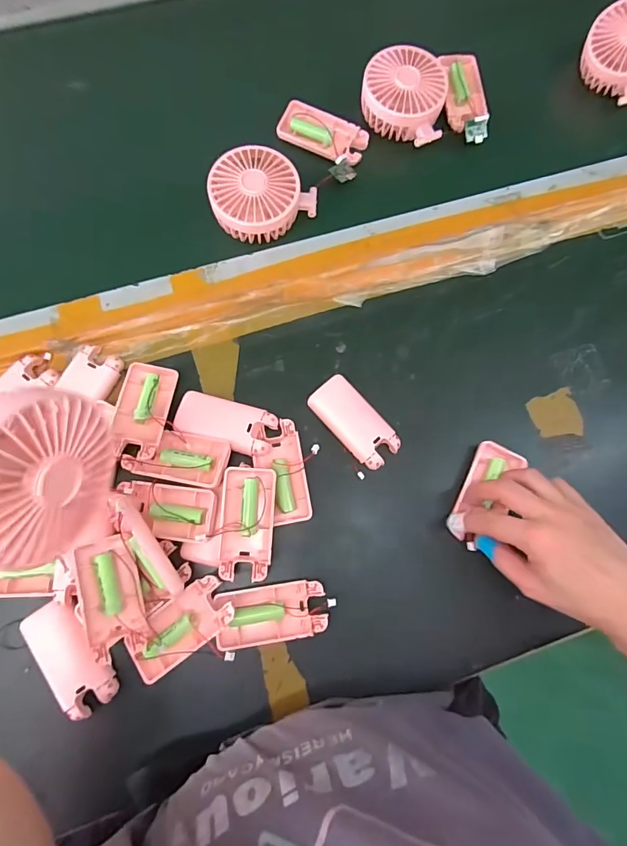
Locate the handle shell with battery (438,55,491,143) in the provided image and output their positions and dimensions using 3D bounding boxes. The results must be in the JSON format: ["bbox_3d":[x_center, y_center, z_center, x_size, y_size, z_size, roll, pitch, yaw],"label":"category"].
[{"bbox_3d":[0.171,-0.366,0.485,0.045,0.017,0.110,-5,79,-4],"label":"handle shell with battery"}]

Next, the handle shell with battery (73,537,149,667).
[{"bbox_3d":[-0.166,0.143,0.359,0.041,0.019,0.091,-14,80,-5],"label":"handle shell with battery"}]

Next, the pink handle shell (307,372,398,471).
[{"bbox_3d":[0.040,-0.001,0.424,0.044,0.016,0.094,-41,83,-9],"label":"pink handle shell"}]

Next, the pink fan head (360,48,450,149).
[{"bbox_3d":[0.096,-0.349,0.466,0.085,0.034,0.090,2,79,-2],"label":"pink fan head"}]

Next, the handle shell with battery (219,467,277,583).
[{"bbox_3d":[-0.058,0.088,0.384,0.045,0.017,0.093,3,79,-2],"label":"handle shell with battery"}]

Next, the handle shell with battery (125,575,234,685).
[{"bbox_3d":[-0.112,0.170,0.361,0.091,0.015,0.043,-37,83,-9],"label":"handle shell with battery"}]

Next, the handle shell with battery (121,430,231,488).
[{"bbox_3d":[-0.124,0.030,0.394,0.092,0.019,0.045,10,79,-1],"label":"handle shell with battery"}]

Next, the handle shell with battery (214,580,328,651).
[{"bbox_3d":[-0.037,0.166,0.377,0.092,0.016,0.046,-8,79,-4],"label":"handle shell with battery"}]

